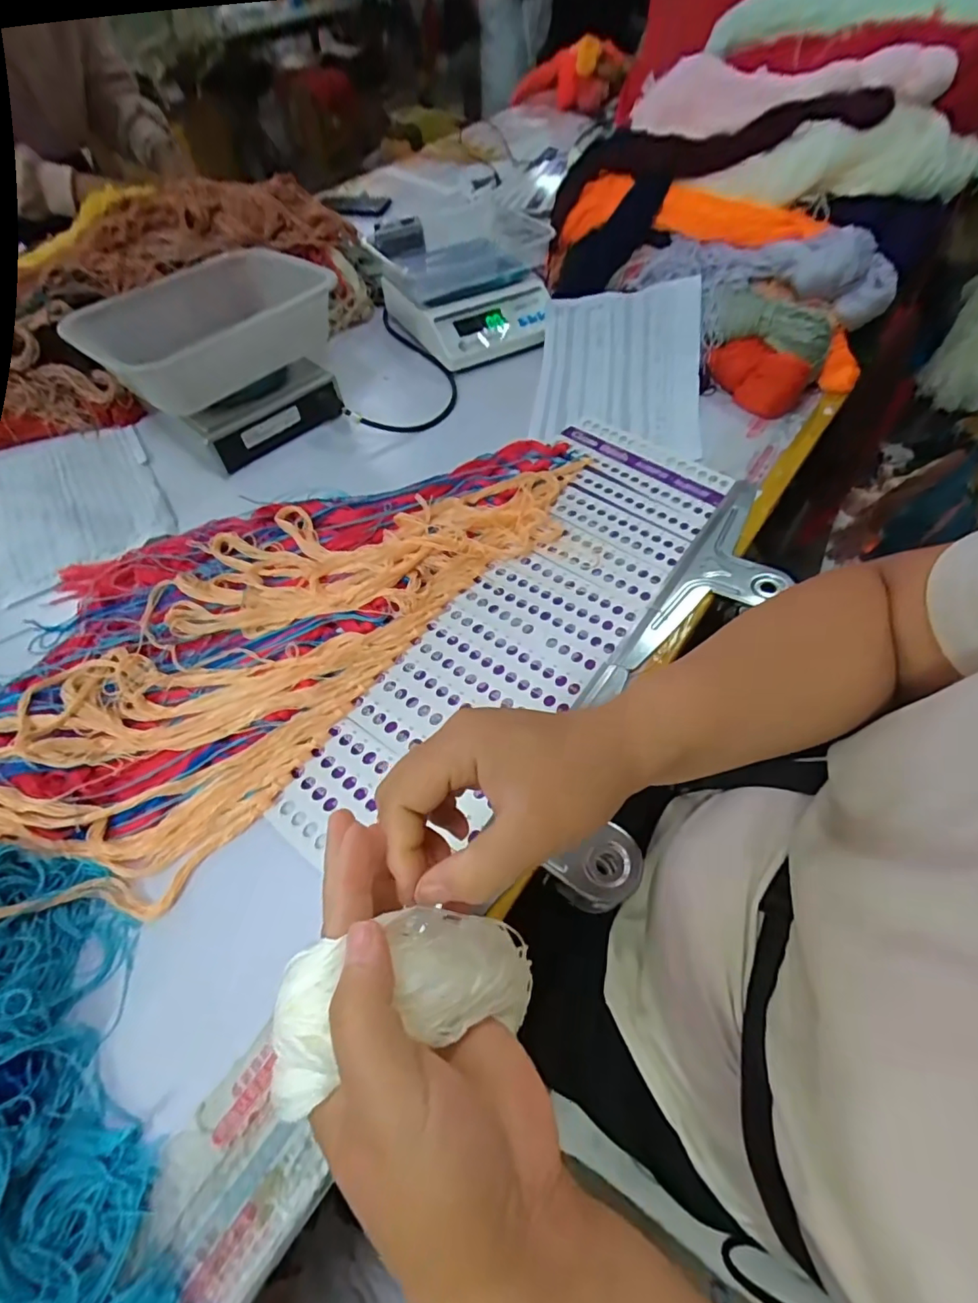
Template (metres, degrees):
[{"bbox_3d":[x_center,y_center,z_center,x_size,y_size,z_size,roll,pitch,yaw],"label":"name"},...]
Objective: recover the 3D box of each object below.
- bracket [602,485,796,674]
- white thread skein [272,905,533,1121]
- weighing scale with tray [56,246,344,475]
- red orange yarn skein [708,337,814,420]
[{"bbox_3d":[0.228,-0.075,0.516,0.089,0.018,0.285,29,62,22],"label":"bracket"},{"bbox_3d":[-0.028,0.133,0.212,0.107,0.036,0.047,6,47,-34],"label":"white thread skein"},{"bbox_3d":[-0.339,-0.377,0.688,0.287,0.134,0.265,-36,61,-20],"label":"weighing scale with tray"},{"bbox_3d":[0.335,-0.351,0.674,0.121,0.057,0.056,38,65,25],"label":"red orange yarn skein"}]

